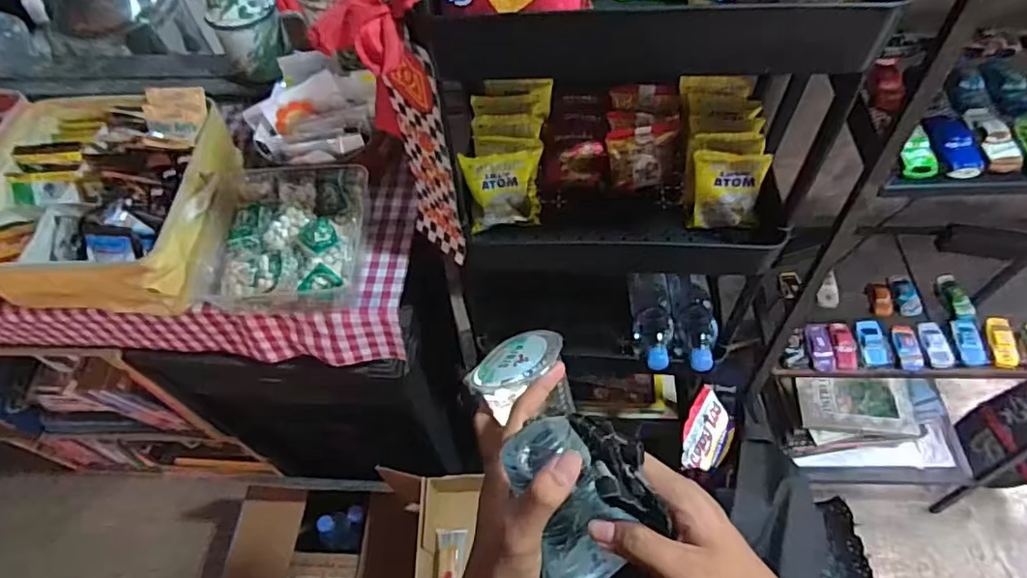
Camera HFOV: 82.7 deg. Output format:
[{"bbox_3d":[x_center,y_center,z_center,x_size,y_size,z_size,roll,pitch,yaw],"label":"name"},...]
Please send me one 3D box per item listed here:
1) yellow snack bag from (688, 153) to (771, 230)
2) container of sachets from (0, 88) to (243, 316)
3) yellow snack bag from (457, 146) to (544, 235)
[{"bbox_3d":[0.272,-0.126,0.748,0.087,0.095,0.028,7,14,6],"label":"yellow snack bag"},{"bbox_3d":[-0.536,-0.127,0.779,0.315,0.123,0.285,4,57,6],"label":"container of sachets"},{"bbox_3d":[-0.010,-0.133,0.779,0.105,0.099,0.050,-9,12,-1],"label":"yellow snack bag"}]

